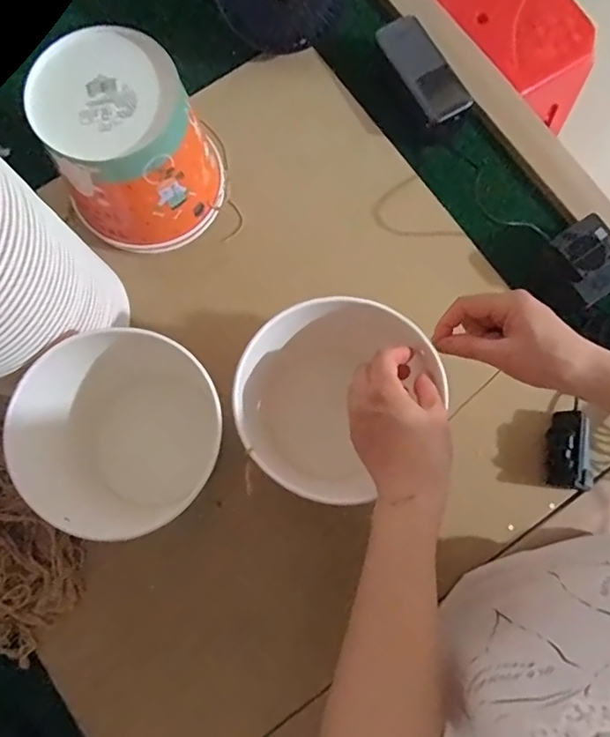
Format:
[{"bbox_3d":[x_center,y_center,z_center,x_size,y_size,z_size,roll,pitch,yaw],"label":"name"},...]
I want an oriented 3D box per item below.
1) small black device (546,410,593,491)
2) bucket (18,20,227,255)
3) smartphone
[{"bbox_3d":[0.256,0.079,0.518,0.026,0.039,0.075,-1,79,0],"label":"small black device"},{"bbox_3d":[-0.162,-0.214,0.514,0.143,0.142,0.143,0,79,0],"label":"bucket"},{"bbox_3d":[0.130,-0.330,0.575,0.057,0.014,0.132,-32,81,-5],"label":"smartphone"}]

